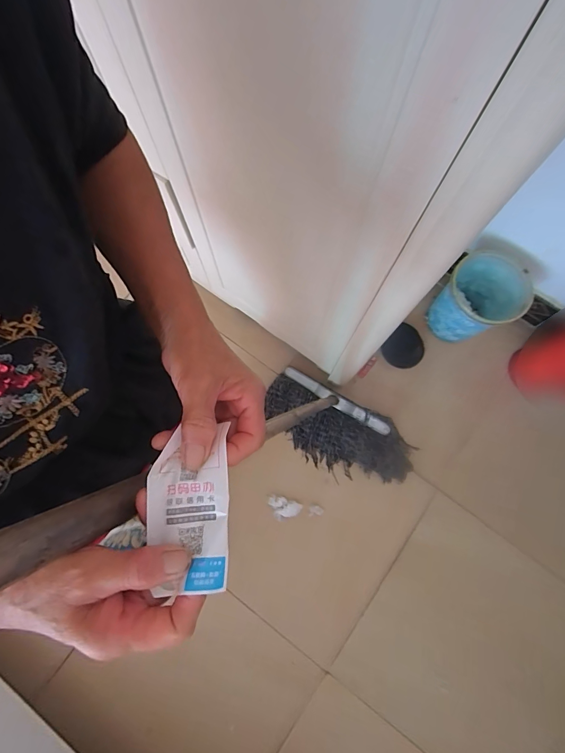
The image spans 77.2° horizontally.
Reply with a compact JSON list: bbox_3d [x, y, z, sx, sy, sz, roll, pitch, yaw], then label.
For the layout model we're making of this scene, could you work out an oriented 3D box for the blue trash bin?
[{"bbox_3d":[0.599,-0.223,1.120,0.219,0.229,0.205,33,78,9],"label":"blue trash bin"}]

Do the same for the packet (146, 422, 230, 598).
[{"bbox_3d":[-0.063,0.087,0.234,0.053,0.013,0.098,-4,75,0],"label":"packet"}]

